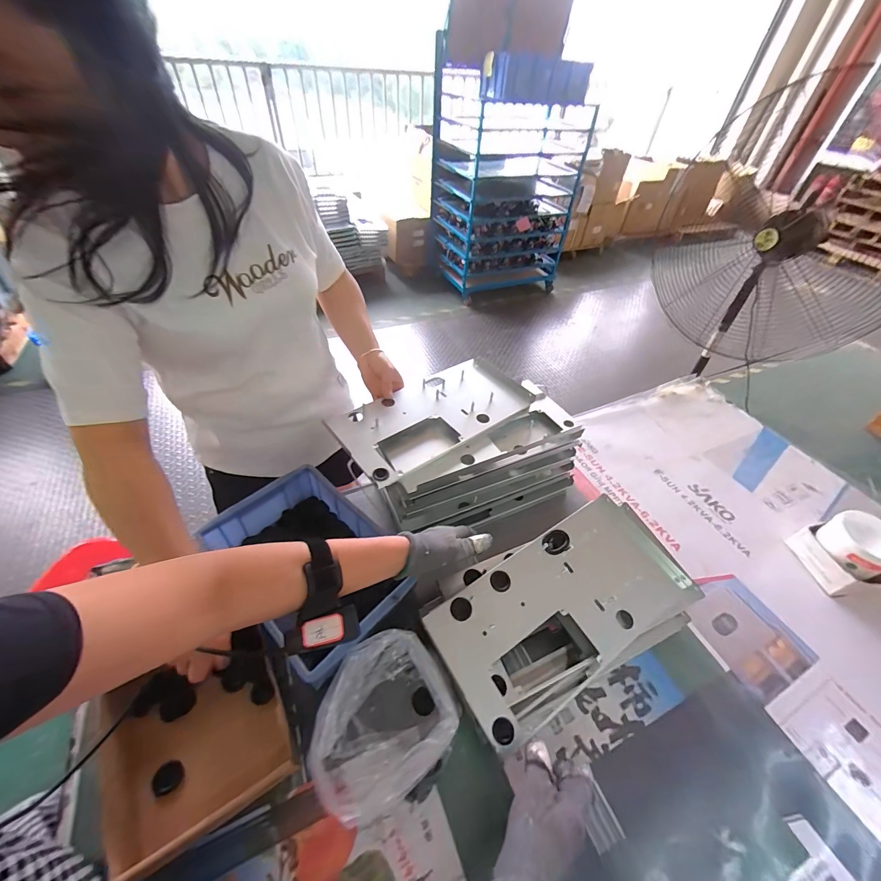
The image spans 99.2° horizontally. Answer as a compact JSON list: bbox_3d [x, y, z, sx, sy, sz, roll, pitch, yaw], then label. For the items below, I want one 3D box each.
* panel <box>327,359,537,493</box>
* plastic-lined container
[{"bbox_3d":[-0.014,-0.047,0.698,0.351,0.040,0.188,-30,59,-29],"label":"panel"},{"bbox_3d":[-0.072,0.338,0.450,0.162,0.092,0.140,-30,55,-29],"label":"plastic-lined container"}]

